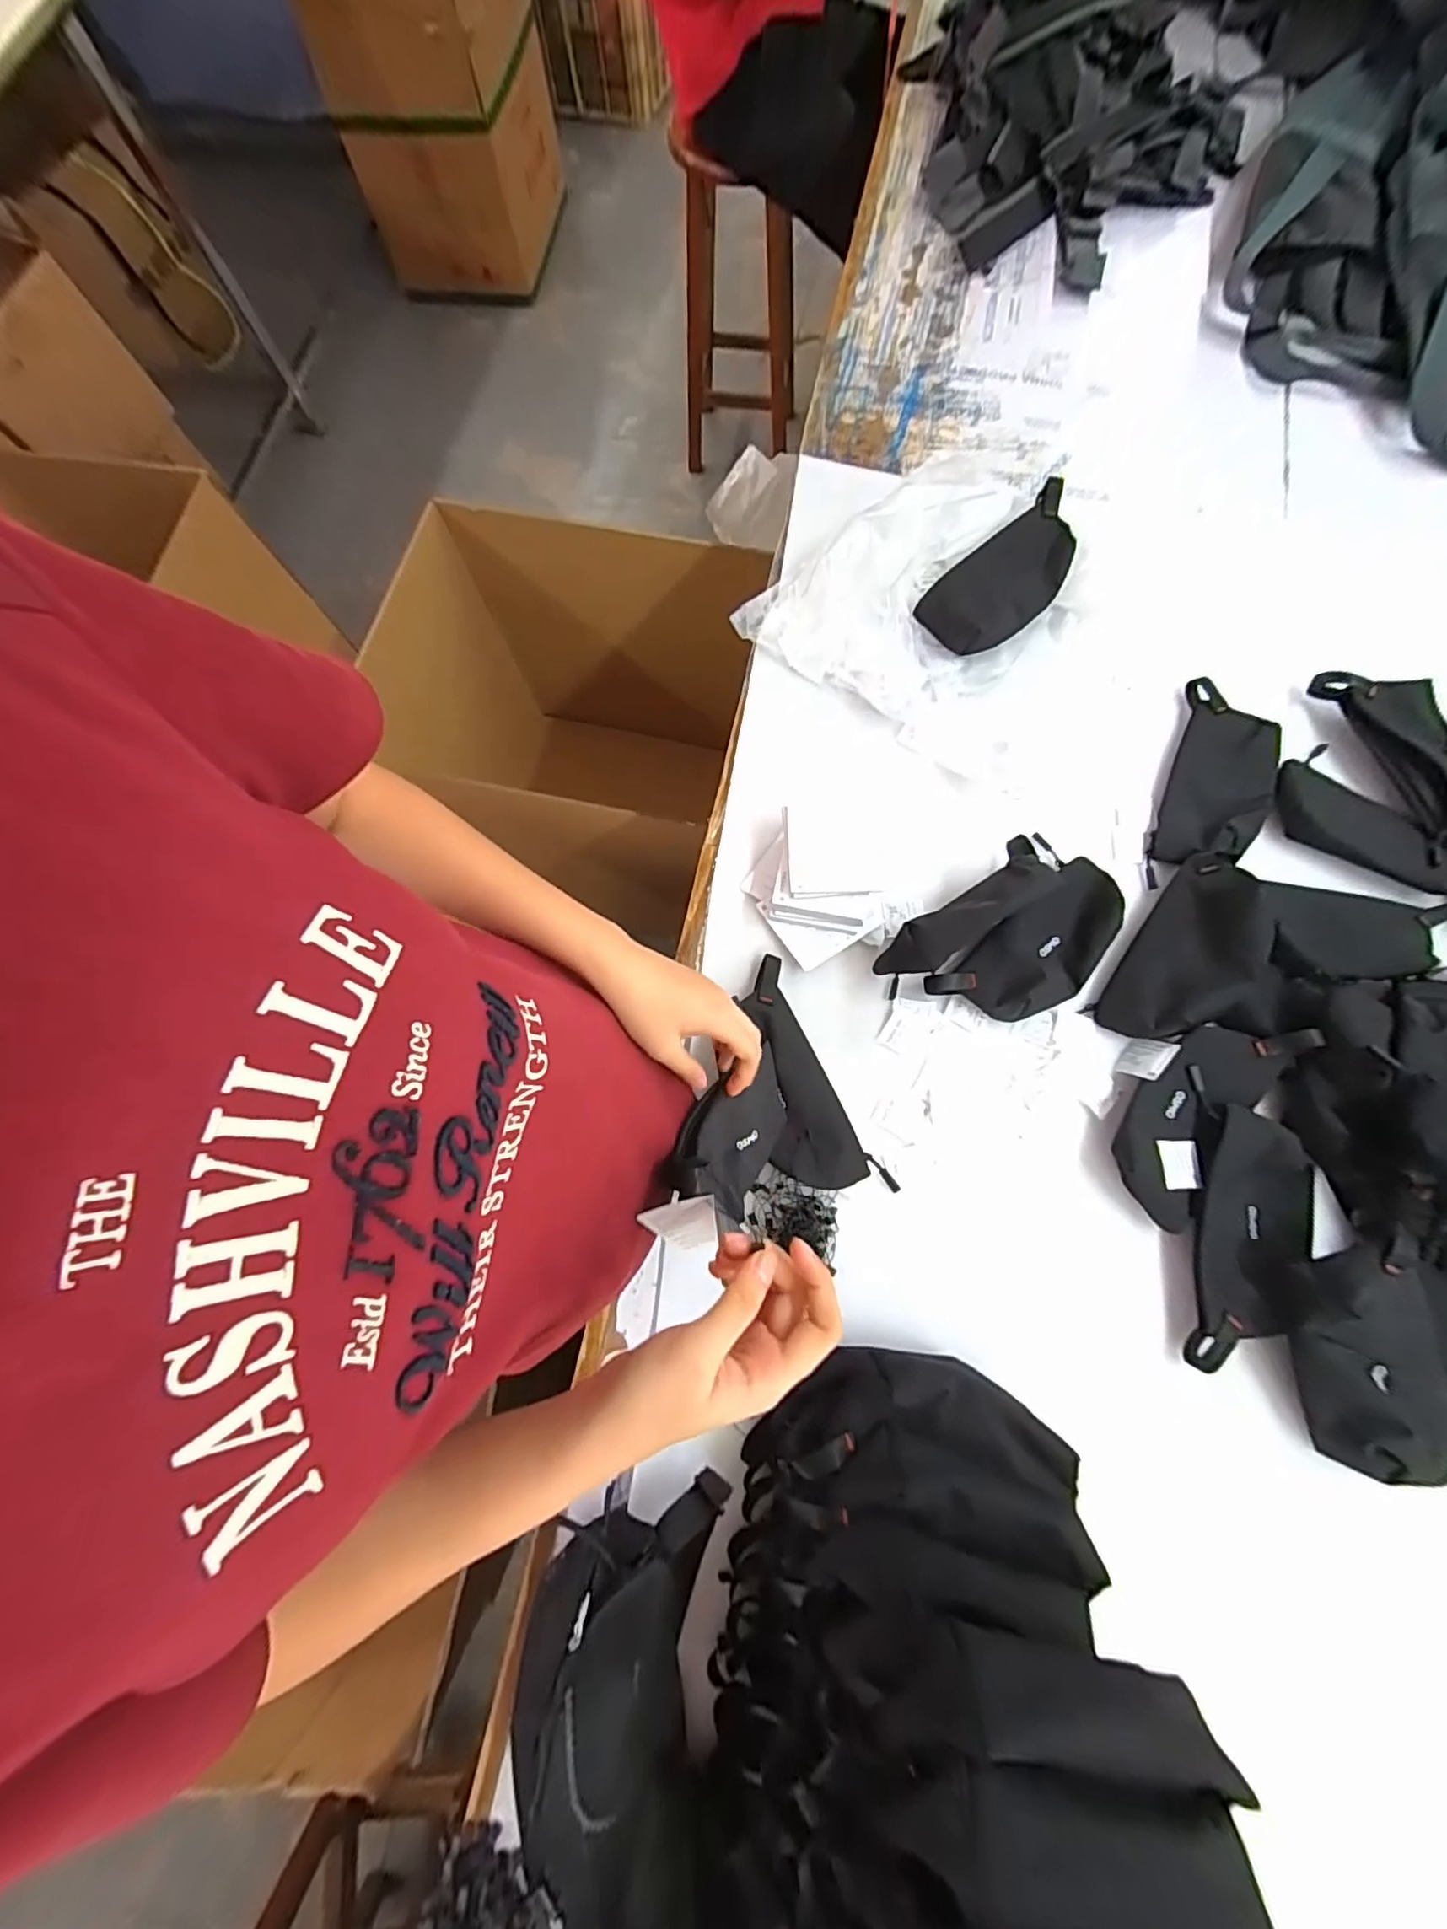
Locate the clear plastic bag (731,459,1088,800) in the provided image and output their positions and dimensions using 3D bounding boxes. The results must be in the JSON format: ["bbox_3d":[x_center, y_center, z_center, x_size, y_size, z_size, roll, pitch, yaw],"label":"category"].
[{"bbox_3d":[0.274,-0.450,0.688,0.385,0.095,0.410,38,80,11],"label":"clear plastic bag"}]

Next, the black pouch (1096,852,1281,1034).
[{"bbox_3d":[0.454,-0.006,0.574,0.106,0.047,0.200,35,77,9],"label":"black pouch"}]

